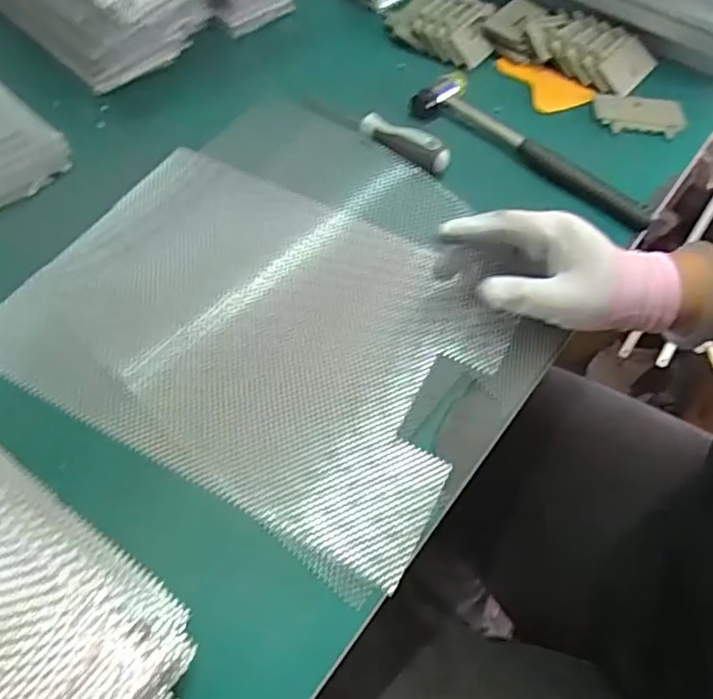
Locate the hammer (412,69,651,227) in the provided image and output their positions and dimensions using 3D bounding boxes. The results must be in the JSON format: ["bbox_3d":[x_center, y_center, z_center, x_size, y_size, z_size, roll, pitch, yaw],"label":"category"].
[{"bbox_3d":[0.166,-0.190,0.551,0.241,0.026,0.060,32,61,17],"label":"hammer"}]

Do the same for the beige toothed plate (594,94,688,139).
[{"bbox_3d":[0.279,-0.231,0.586,0.085,0.008,0.053,6,56,1],"label":"beige toothed plate"}]

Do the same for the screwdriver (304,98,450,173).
[{"bbox_3d":[0.018,-0.196,0.538,0.140,0.021,0.025,28,59,15],"label":"screwdriver"}]

